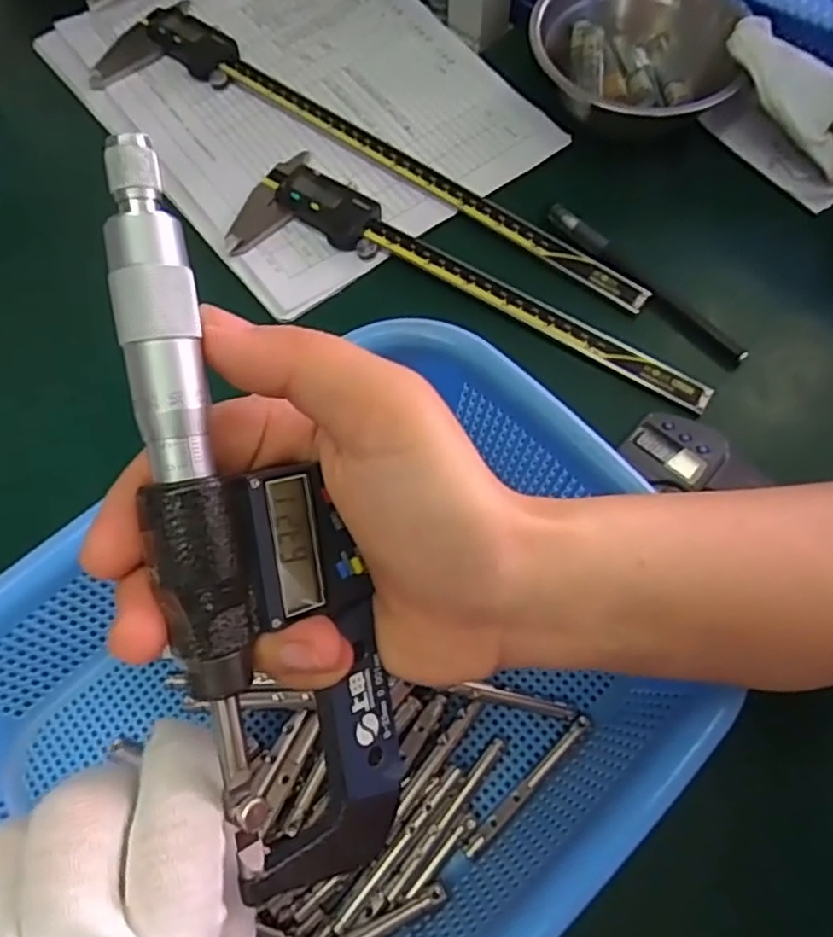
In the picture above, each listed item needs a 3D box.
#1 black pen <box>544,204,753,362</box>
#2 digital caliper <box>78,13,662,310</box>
[{"bbox_3d":[0.129,-0.108,0.386,0.010,0.008,0.139,-39,74,-15],"label":"black pen"},{"bbox_3d":[-0.032,-0.200,0.418,0.389,0.017,0.069,30,71,12],"label":"digital caliper"}]

